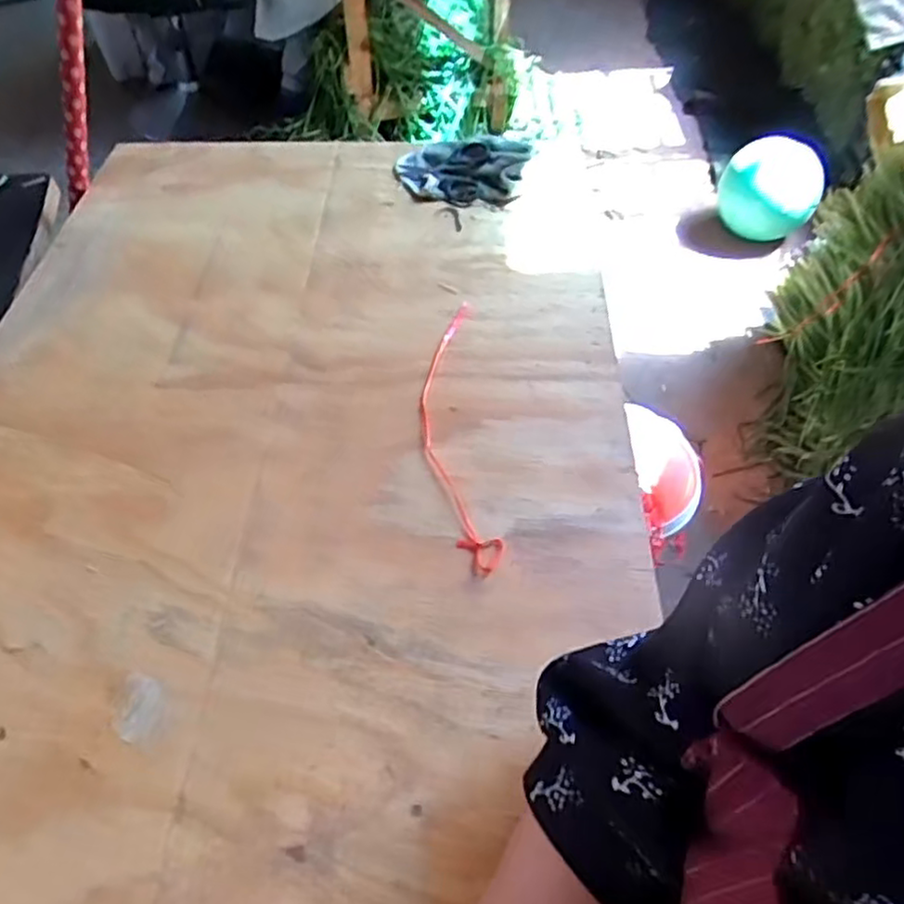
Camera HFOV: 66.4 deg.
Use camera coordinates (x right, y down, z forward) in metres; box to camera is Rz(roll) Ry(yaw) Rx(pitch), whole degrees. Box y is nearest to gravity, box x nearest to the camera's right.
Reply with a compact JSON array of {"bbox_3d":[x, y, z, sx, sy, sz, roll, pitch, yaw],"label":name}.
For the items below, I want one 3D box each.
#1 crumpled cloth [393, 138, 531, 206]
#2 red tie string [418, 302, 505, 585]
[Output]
[{"bbox_3d":[0.005,-0.336,0.812,0.164,0.044,0.088,13,52,13],"label":"crumpled cloth"},{"bbox_3d":[0.001,-0.031,0.594,0.054,0.009,0.306,-6,53,-1],"label":"red tie string"}]

